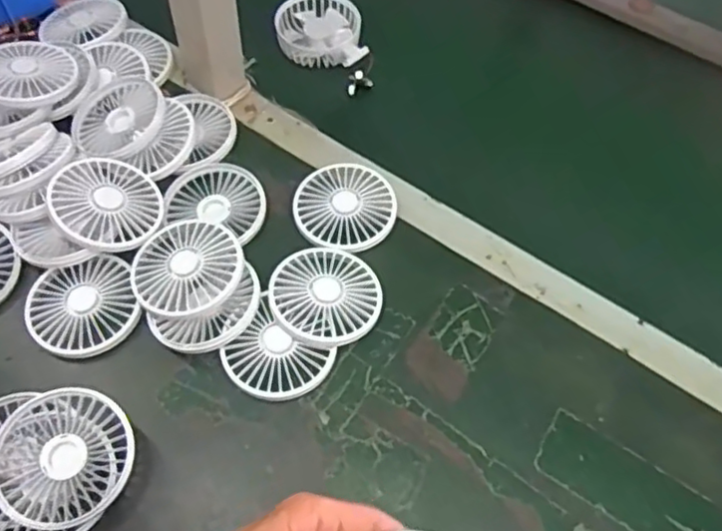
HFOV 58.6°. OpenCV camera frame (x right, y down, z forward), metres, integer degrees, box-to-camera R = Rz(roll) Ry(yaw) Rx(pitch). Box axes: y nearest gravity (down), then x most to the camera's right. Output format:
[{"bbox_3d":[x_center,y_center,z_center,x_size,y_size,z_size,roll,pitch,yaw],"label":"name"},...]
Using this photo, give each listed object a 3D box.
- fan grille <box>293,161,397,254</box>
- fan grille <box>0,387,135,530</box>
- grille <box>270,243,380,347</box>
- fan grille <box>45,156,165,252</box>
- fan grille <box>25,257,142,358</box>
[{"bbox_3d":[-0.013,-0.053,0.558,0.084,0.015,0.093,11,59,4],"label":"fan grille"},{"bbox_3d":[-0.200,0.131,0.434,0.088,0.020,0.086,-22,70,-15],"label":"fan grille"},{"bbox_3d":[-0.028,0.022,0.507,0.084,0.011,0.086,-13,61,-10],"label":"grille"},{"bbox_3d":[-0.207,-0.051,0.524,0.083,0.014,0.088,-27,76,-36],"label":"fan grille"},{"bbox_3d":[-0.218,0.033,0.504,0.079,0.016,0.076,1,59,-2],"label":"fan grille"}]

